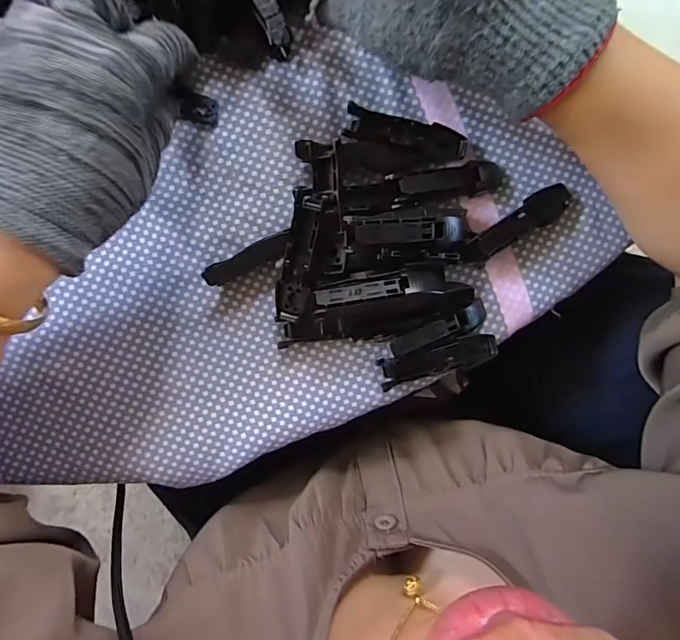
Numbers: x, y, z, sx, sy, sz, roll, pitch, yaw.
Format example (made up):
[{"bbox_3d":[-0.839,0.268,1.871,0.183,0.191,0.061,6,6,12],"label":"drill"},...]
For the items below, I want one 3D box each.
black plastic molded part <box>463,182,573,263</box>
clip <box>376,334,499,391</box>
[{"bbox_3d":[0.099,-0.054,0.256,0.072,0.018,0.018,-29,94,-1],"label":"black plastic molded part"},{"bbox_3d":[0.057,0.023,0.260,0.067,0.013,0.018,-15,93,-2],"label":"clip"}]

